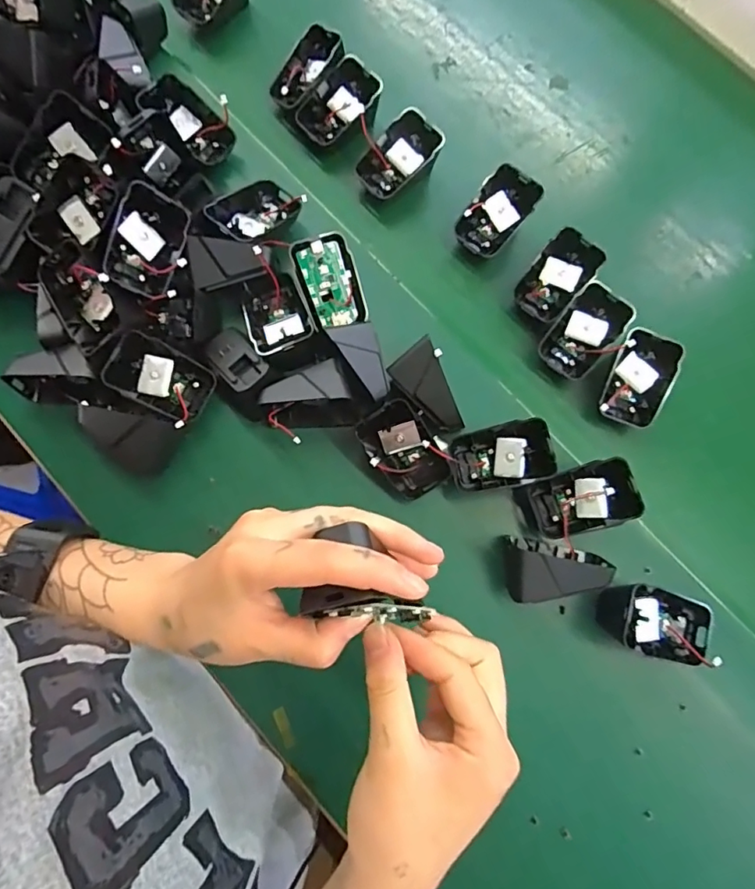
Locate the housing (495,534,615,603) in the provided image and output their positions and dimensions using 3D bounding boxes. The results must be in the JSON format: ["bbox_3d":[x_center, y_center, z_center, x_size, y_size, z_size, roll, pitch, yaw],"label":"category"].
[{"bbox_3d":[0.119,0.085,0.354,0.062,0.046,0.043,0,77,-3],"label":"housing"}]

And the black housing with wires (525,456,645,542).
[{"bbox_3d":[0.142,0.041,0.369,0.065,0.046,0.046,-17,79,-7],"label":"black housing with wires"}]

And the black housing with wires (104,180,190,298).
[{"bbox_3d":[-0.159,-0.141,0.360,0.045,0.019,0.070,16,95,-38],"label":"black housing with wires"}]

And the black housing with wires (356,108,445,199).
[{"bbox_3d":[0.016,-0.235,0.432,0.072,0.041,0.043,-35,82,-10],"label":"black housing with wires"}]

